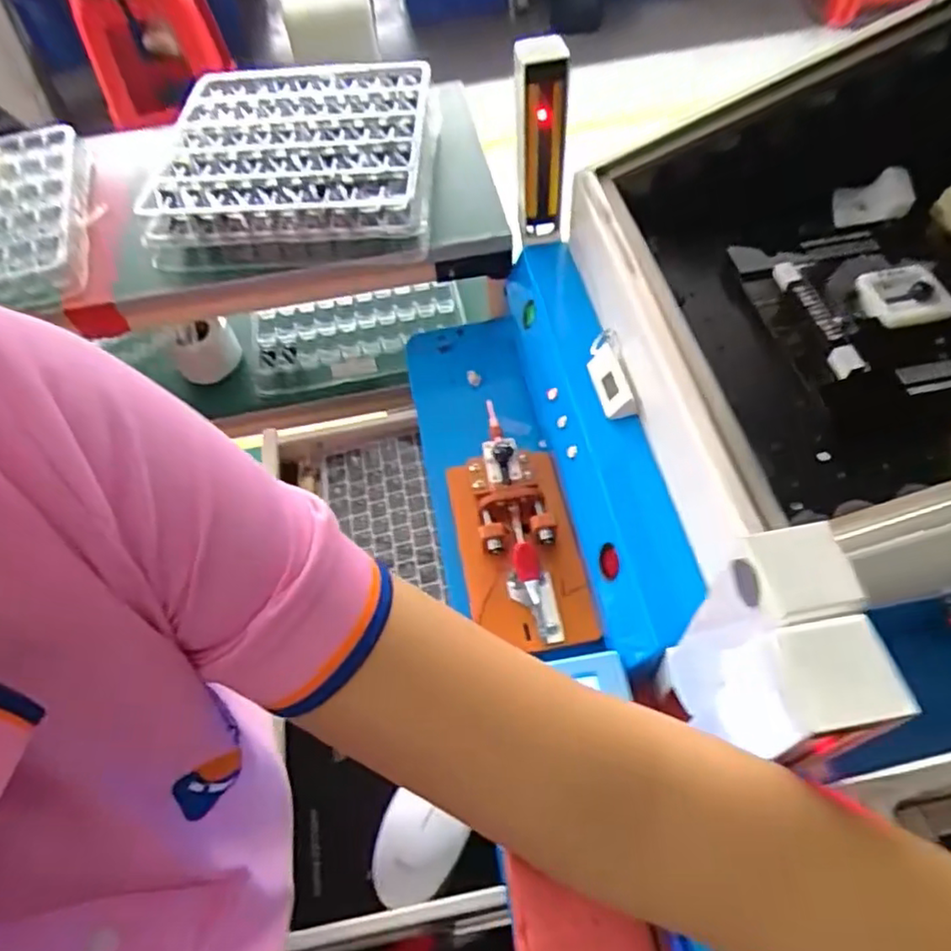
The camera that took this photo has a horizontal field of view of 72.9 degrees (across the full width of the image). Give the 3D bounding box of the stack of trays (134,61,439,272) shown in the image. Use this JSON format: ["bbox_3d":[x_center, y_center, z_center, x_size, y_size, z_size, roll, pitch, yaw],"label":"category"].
[{"bbox_3d":[-0.173,-0.310,0.632,0.267,0.053,0.260,-6,56,0],"label":"stack of trays"}]

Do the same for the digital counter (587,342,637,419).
[{"bbox_3d":[0.103,-0.071,0.492,0.021,0.019,0.063,-10,56,-3],"label":"digital counter"}]

